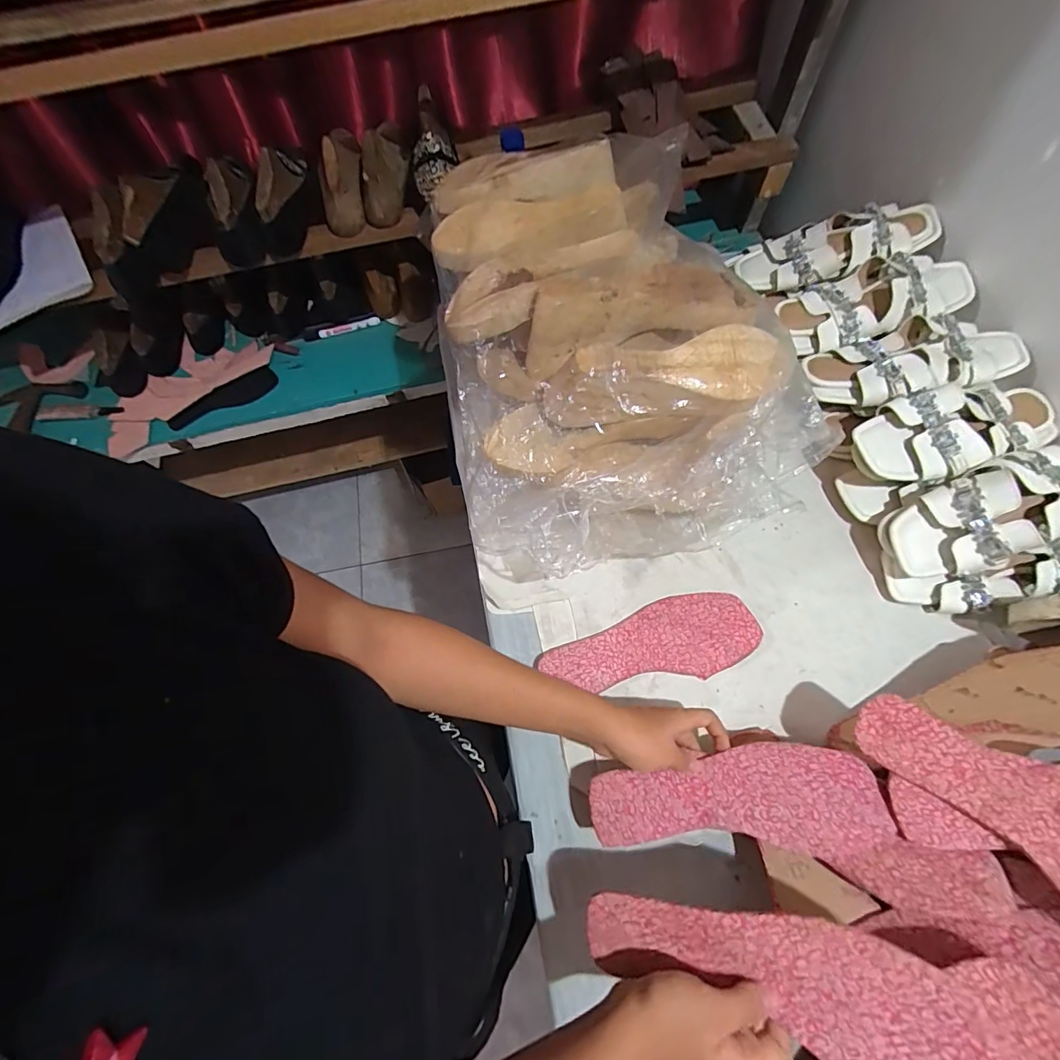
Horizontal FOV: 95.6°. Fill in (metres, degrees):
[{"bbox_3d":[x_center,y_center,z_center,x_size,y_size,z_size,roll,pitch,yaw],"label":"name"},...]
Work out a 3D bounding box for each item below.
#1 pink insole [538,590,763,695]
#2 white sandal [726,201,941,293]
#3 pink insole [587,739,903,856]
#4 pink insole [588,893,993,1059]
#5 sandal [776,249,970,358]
[{"bbox_3d":[0.131,0.127,0.524,0.230,0.009,0.084,-15,67,-5],"label":"pink insole"},{"bbox_3d":[0.423,-0.398,0.673,0.259,0.039,0.110,-11,66,12],"label":"white sandal"},{"bbox_3d":[0.173,0.231,0.420,0.234,0.007,0.080,-5,53,10],"label":"pink insole"},{"bbox_3d":[0.156,0.299,0.324,0.230,0.018,0.078,0,65,23],"label":"pink insole"},{"bbox_3d":[0.451,-0.297,0.631,0.243,0.055,0.110,-12,66,-2],"label":"sandal"}]

